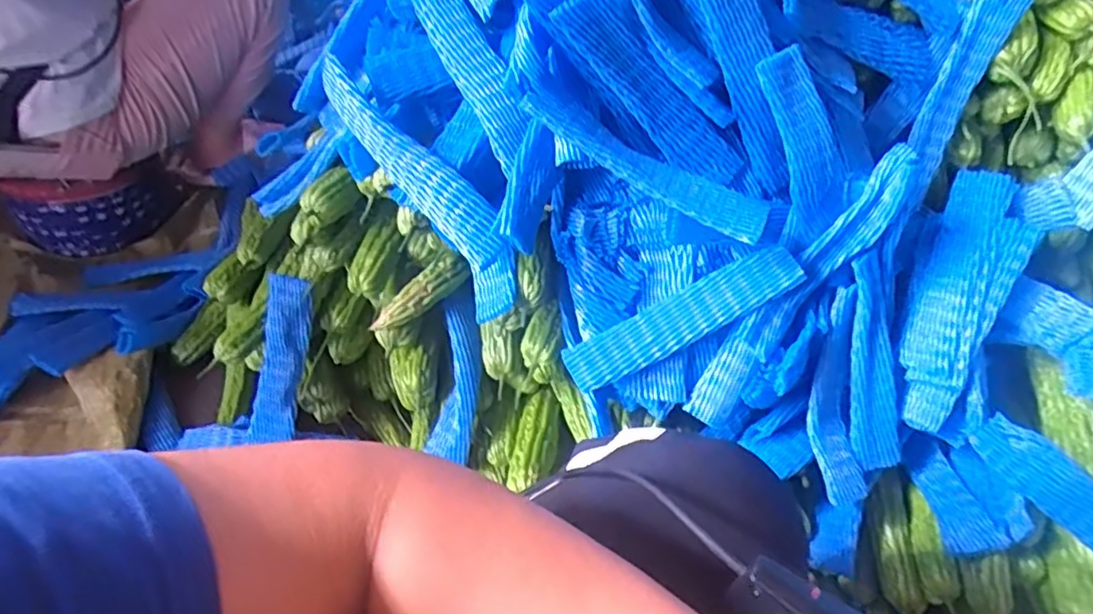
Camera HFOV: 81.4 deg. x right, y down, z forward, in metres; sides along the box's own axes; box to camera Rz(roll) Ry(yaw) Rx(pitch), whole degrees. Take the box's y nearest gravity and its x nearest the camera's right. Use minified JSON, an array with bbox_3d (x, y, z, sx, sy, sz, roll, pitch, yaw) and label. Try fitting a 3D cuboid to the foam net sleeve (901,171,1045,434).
[{"bbox_3d":[0.461,-0.007,0.696,0.105,0.039,0.294,21,82,14],"label":"foam net sleeve"}]

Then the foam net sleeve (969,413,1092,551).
[{"bbox_3d":[0.549,0.209,0.643,0.246,0.056,0.045,41,54,7],"label":"foam net sleeve"}]

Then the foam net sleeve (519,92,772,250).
[{"bbox_3d":[0.091,-0.128,0.586,0.243,0.026,0.053,27,47,-8],"label":"foam net sleeve"}]

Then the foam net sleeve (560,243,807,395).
[{"bbox_3d":[0.135,0.013,0.631,0.241,0.021,0.052,-28,94,3],"label":"foam net sleeve"}]

